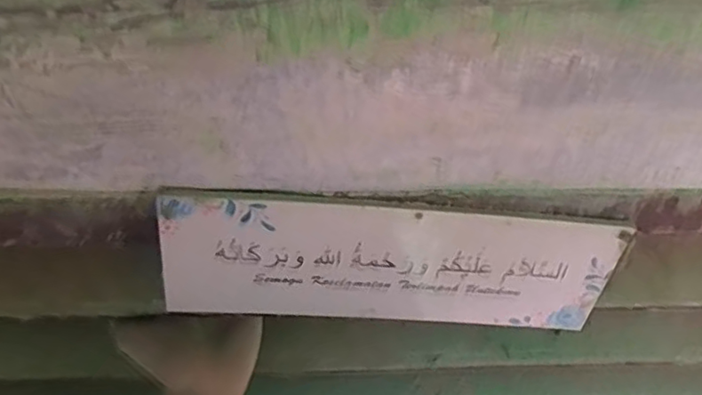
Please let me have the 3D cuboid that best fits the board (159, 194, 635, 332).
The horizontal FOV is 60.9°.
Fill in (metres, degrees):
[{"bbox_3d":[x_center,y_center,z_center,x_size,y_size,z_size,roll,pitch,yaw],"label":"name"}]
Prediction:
[{"bbox_3d":[0.028,0.048,0.398,0.292,0.099,0.006,4,37,-7],"label":"board"}]

